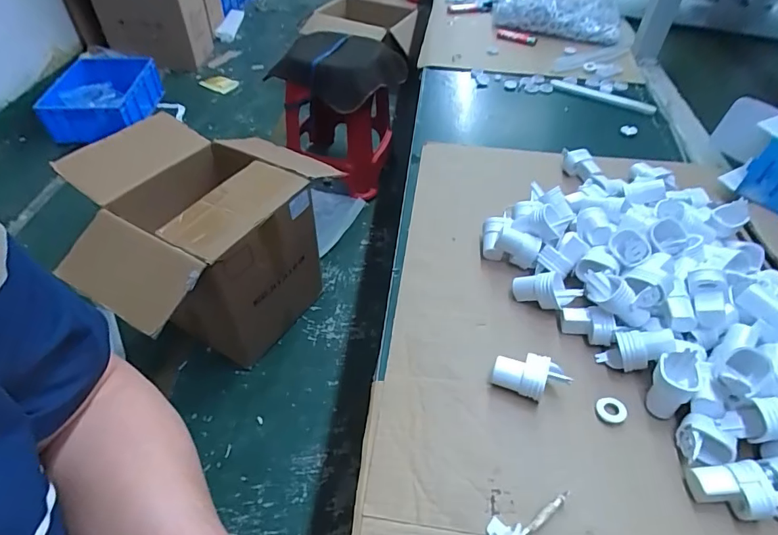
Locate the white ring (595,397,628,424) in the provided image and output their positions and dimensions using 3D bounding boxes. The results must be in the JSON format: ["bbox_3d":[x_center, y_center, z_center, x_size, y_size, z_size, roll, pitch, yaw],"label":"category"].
[{"bbox_3d":[0.184,0.118,0.381,0.023,0.004,0.021,0,46,0],"label":"white ring"}]

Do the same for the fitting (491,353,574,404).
[{"bbox_3d":[0.121,0.095,0.393,0.063,0.027,0.031,14,48,13],"label":"fitting"}]

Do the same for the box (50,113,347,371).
[{"bbox_3d":[-0.473,-0.052,1.259,0.518,0.459,0.566,24,50,21],"label":"box"}]

